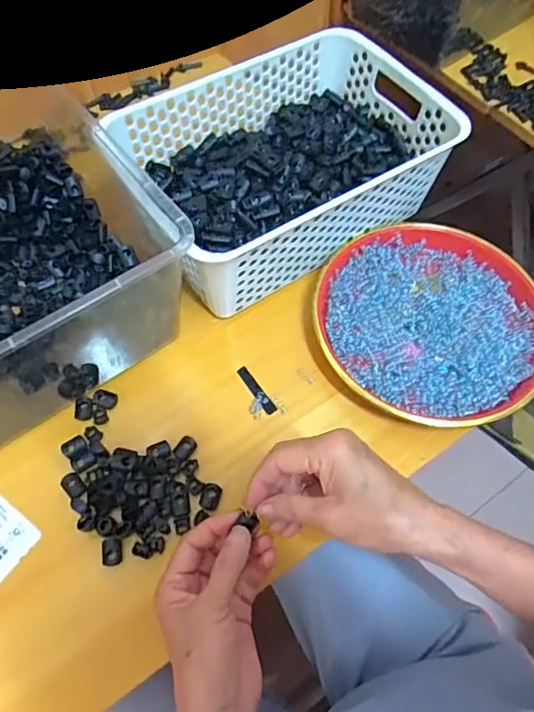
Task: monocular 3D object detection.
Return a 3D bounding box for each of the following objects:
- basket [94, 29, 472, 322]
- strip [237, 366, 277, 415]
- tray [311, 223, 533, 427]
[{"bbox_3d":[0.019,-0.193,0.528,0.284,0.106,0.197,-31,67,-16],"label":"basket"},{"bbox_3d":[-0.010,0.031,0.473,0.009,0.004,0.053,-32,67,-16],"label":"strip"},{"bbox_3d":[0.154,-0.036,0.496,0.212,0.026,0.207,0,62,-1],"label":"tray"}]

